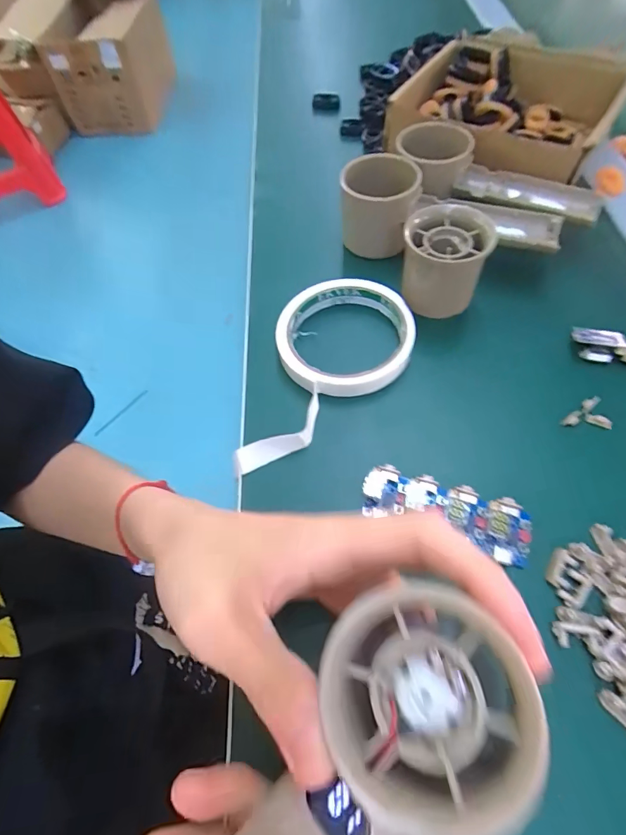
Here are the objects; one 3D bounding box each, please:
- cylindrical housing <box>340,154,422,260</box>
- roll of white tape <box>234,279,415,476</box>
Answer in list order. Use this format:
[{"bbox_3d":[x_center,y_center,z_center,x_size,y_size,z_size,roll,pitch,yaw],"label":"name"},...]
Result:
[{"bbox_3d":[0.050,-0.160,0.314,0.055,0.059,0.055,-1,60,2],"label":"cylindrical housing"},{"bbox_3d":[-0.001,-0.038,0.274,0.157,0.022,0.089,-35,63,-14],"label":"roll of white tape"}]

